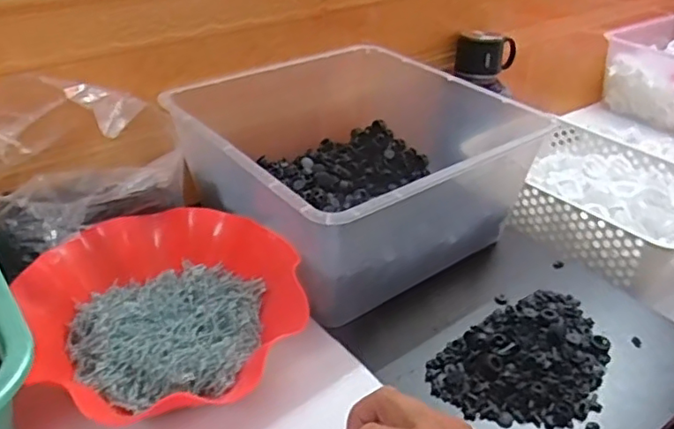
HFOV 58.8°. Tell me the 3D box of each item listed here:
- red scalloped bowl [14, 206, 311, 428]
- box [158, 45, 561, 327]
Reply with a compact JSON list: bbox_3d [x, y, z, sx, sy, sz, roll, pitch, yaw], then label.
[{"bbox_3d":[-0.140,0.072,0.486,0.214,0.049,0.210,-3,40,-13],"label":"red scalloped bowl"},{"bbox_3d":[0.005,-0.072,0.633,0.292,0.127,0.303,-24,42,-33],"label":"box"}]

